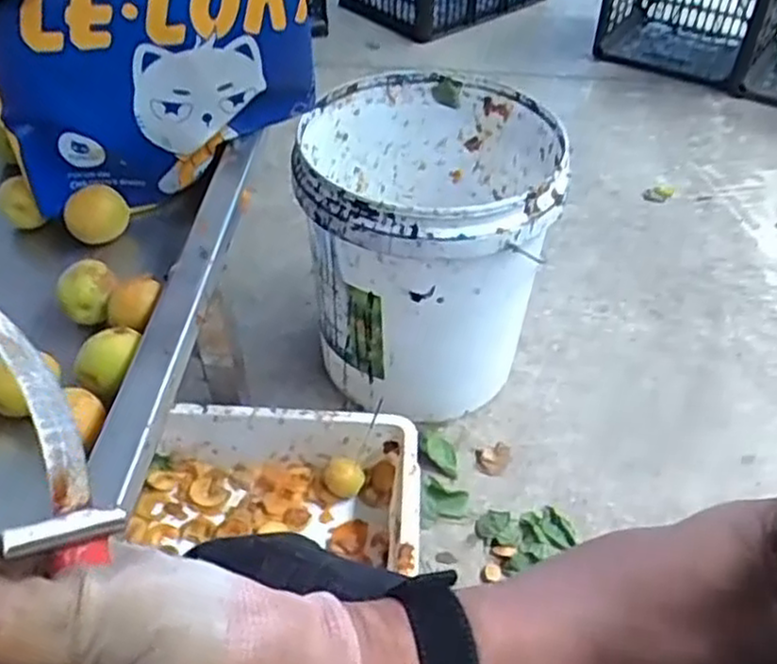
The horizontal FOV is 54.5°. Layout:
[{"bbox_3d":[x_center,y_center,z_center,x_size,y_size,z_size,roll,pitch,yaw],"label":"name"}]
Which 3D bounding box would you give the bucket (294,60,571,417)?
[{"bbox_3d":[0.050,-0.105,0.989,0.301,0.353,0.327,1,44,-1],"label":"bucket"}]

